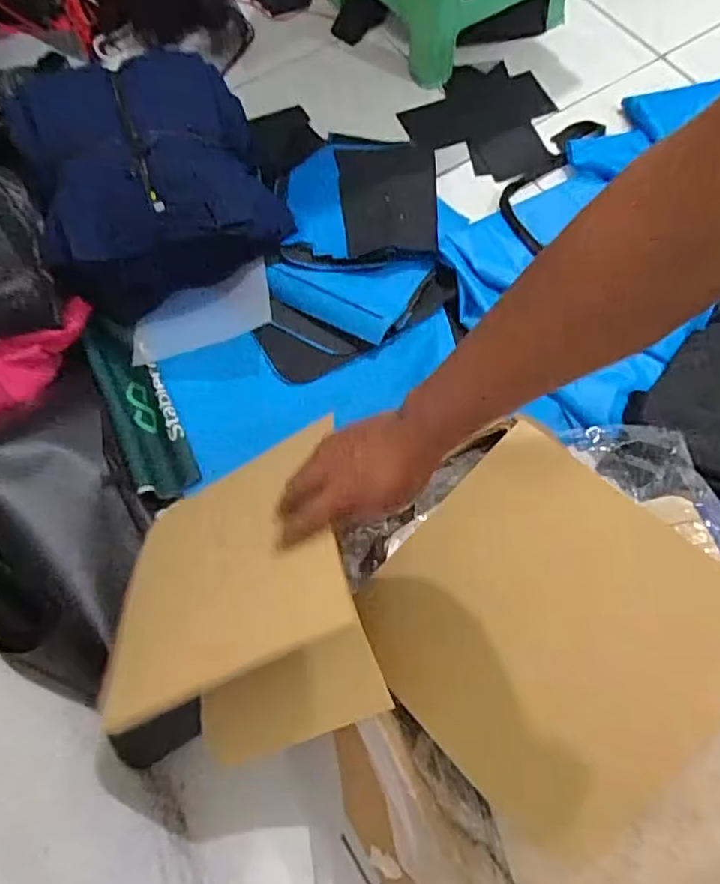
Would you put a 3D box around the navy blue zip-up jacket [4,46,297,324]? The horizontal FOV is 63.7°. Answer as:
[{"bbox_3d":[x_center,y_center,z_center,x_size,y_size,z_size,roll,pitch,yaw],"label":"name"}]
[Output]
[{"bbox_3d":[-0.308,-0.396,0.855,0.328,0.177,0.306,-22,69,-8],"label":"navy blue zip-up jacket"}]

